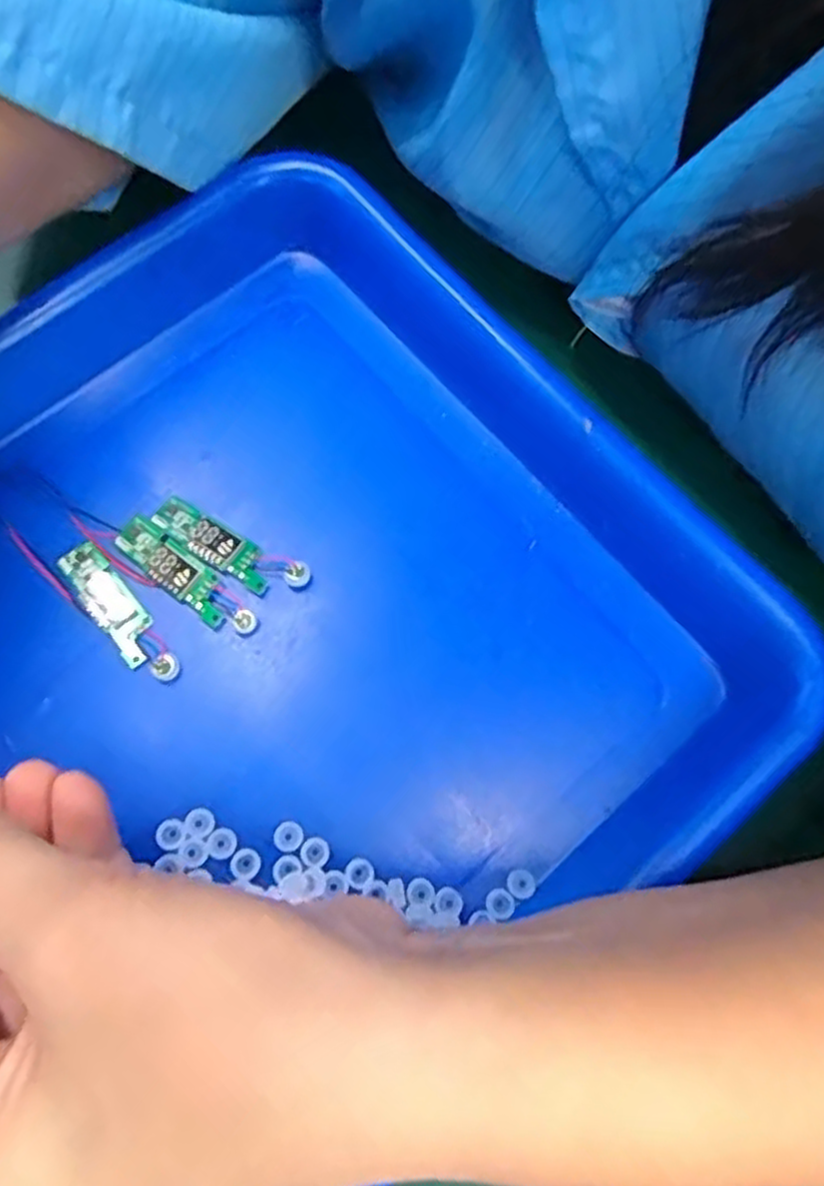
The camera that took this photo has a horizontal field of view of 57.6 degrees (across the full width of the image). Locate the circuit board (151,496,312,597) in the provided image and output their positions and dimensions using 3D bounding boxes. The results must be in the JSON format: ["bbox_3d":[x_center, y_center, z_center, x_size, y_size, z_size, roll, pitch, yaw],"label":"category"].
[{"bbox_3d":[-0.056,-0.013,0.230,0.050,0.004,0.014,27,76,6],"label":"circuit board"}]

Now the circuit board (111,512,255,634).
[{"bbox_3d":[-0.068,-0.004,0.226,0.051,0.004,0.012,39,77,8],"label":"circuit board"}]

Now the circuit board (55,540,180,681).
[{"bbox_3d":[-0.088,0.006,0.225,0.013,0.007,0.051,-40,80,-11],"label":"circuit board"}]

